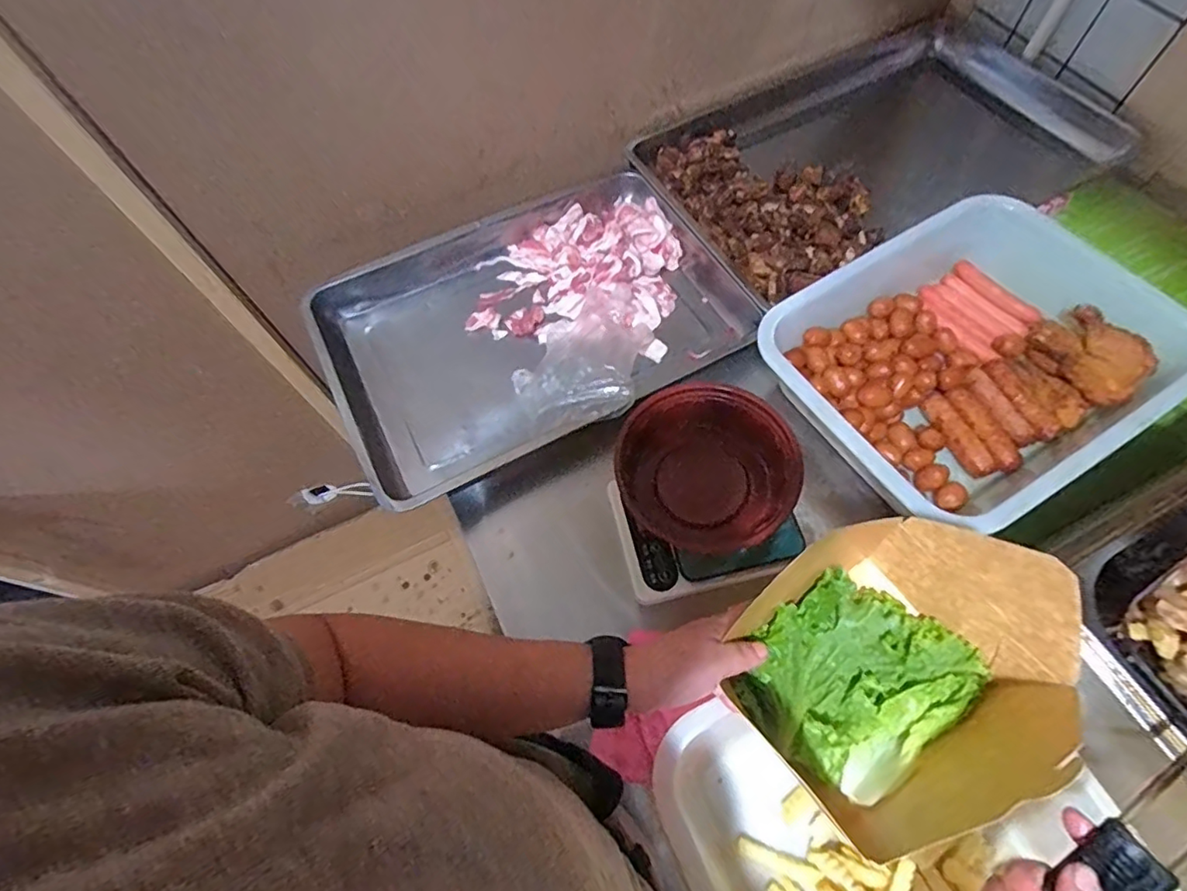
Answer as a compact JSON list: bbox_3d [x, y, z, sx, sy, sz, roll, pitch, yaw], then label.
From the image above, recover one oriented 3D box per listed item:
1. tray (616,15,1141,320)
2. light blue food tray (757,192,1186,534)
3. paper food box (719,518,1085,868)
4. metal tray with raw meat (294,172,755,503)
[{"bbox_3d":[0.398,-0.407,0.847,0.594,0.115,0.373,-27,65,-10],"label":"tray"},{"bbox_3d":[0.397,-0.092,0.612,0.362,0.085,0.297,-31,65,-11],"label":"light blue food tray"},{"bbox_3d":[0.208,0.152,0.381,0.180,0.113,0.181,-37,67,-14],"label":"paper food box"},{"bbox_3d":[-0.069,-0.162,0.703,0.489,0.083,0.349,-26,64,-9],"label":"metal tray with raw meat"}]

